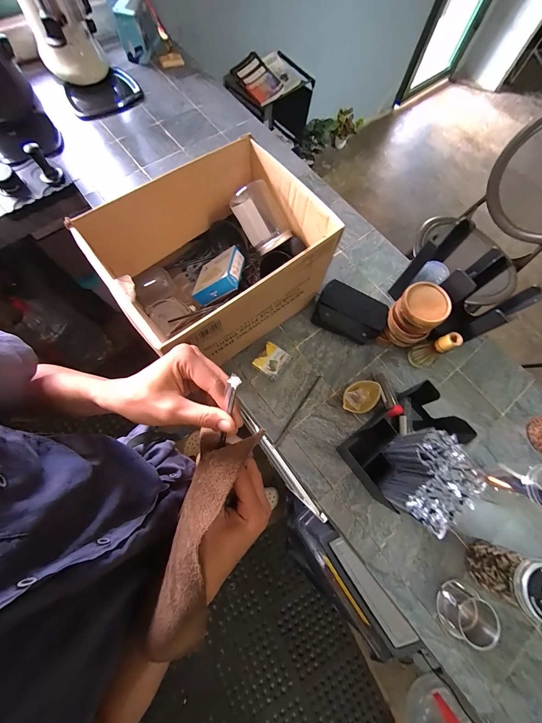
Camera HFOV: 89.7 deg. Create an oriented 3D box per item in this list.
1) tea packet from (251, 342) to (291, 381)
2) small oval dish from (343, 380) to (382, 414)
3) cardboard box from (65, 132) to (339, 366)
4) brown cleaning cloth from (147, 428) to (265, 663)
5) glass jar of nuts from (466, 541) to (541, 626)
[{"bbox_3d":[0.001,0.001,0.655,0.066,0.033,0.072,36,73,8],"label":"tea packet"},{"bbox_3d":[0.208,0.085,0.637,0.103,0.039,0.067,-19,74,-10],"label":"small oval dish"},{"bbox_3d":[-0.101,-0.202,0.601,0.382,0.257,0.296,-37,78,-14],"label":"cardboard box"},{"bbox_3d":[-0.075,0.185,0.279,0.056,0.042,0.235,17,91,4],"label":"brown cleaning cloth"},{"bbox_3d":[0.450,0.402,0.505,0.090,0.143,0.085,1,72,-3],"label":"glass jar of nuts"}]

